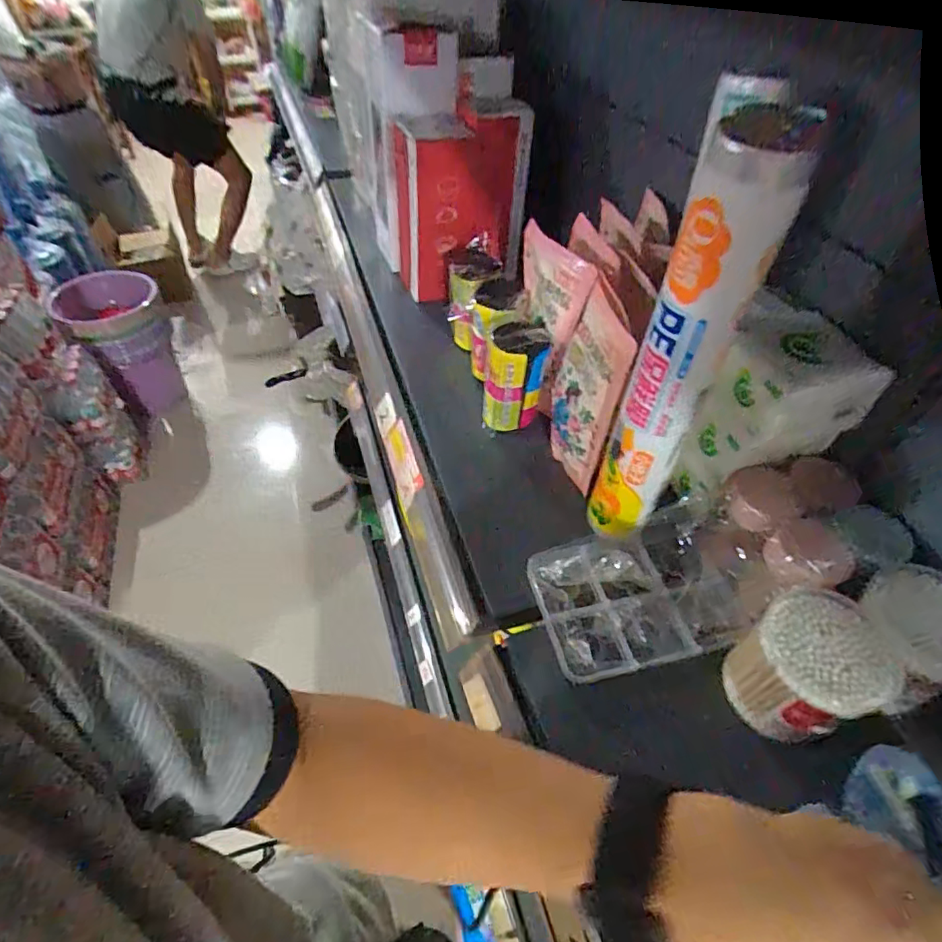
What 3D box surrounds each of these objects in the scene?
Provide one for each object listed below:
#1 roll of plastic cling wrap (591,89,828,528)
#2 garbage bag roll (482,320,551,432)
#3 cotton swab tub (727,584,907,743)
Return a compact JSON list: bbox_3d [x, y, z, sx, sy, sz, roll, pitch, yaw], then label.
[{"bbox_3d":[0.131,-0.059,0.343,0.053,0.294,0.045,-6,49,-6],"label":"roll of plastic cling wrap"},{"bbox_3d":[0.044,-0.093,0.527,0.055,0.099,0.059,9,49,6],"label":"garbage bag roll"},{"bbox_3d":[0.217,0.129,0.348,0.076,0.067,0.071,1,48,-1],"label":"cotton swab tub"}]

